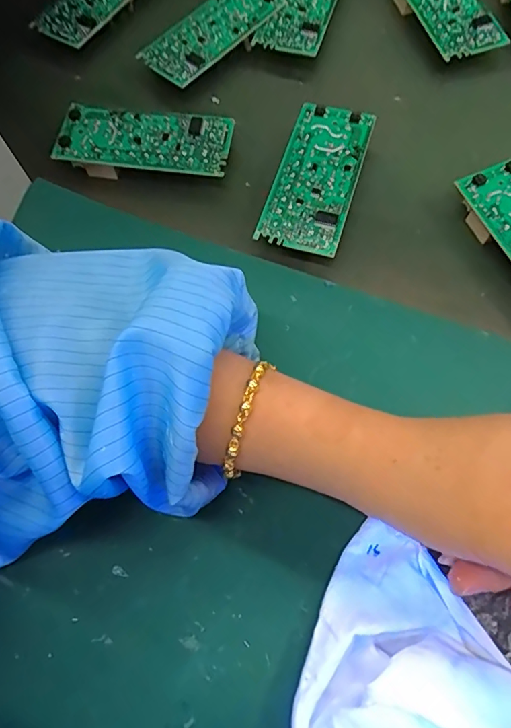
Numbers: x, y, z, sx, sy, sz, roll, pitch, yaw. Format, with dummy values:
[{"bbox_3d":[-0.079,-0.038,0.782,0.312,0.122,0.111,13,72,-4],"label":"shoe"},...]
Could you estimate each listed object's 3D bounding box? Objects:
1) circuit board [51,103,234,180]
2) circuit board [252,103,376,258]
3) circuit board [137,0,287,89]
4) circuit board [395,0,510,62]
[{"bbox_3d":[-0.070,-0.141,0.307,0.105,0.024,0.045,5,68,4],"label":"circuit board"},{"bbox_3d":[0.038,-0.113,0.294,0.048,0.019,0.104,16,69,8],"label":"circuit board"},{"bbox_3d":[-0.030,-0.239,0.343,0.045,0.014,0.106,40,74,16],"label":"circuit board"},{"bbox_3d":[0.137,-0.260,0.351,0.047,0.025,0.102,-17,68,-5],"label":"circuit board"}]

